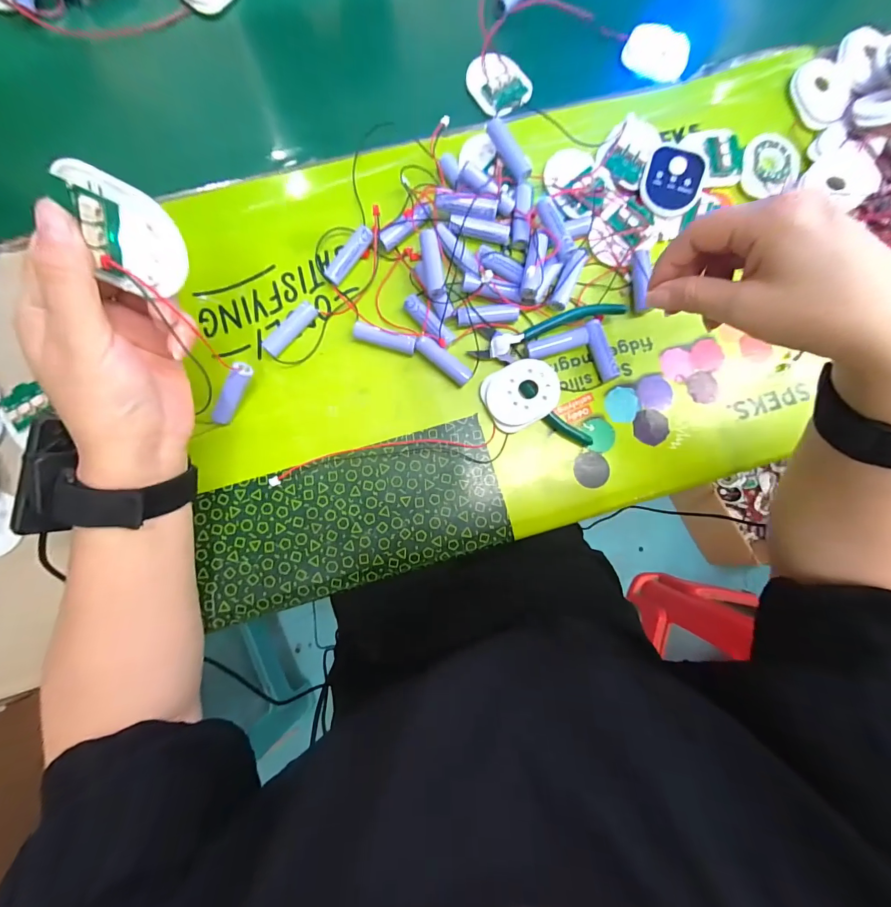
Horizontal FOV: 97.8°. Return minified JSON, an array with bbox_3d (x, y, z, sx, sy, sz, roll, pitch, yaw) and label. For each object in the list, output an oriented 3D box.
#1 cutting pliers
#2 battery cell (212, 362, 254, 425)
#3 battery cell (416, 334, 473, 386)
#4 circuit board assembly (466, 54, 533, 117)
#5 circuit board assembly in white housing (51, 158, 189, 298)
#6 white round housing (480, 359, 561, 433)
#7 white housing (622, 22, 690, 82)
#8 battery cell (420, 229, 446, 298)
[{"bbox_3d":[0.079,-0.078,0.314,0.108,0.011,0.115,17,83,1],"label":"cutting pliers"},{"bbox_3d":[-0.159,-0.043,0.289,0.012,0.012,0.055,42,117,4],"label":"battery cell"},{"bbox_3d":[-0.001,-0.074,0.310,0.049,0.016,0.016,41,84,3],"label":"battery cell"},{"bbox_3d":[0.048,-0.336,0.354,0.045,0.013,0.057,-41,86,-5],"label":"circuit board assembly"},{"bbox_3d":[-0.150,-0.105,0.186,0.042,0.054,0.015,-7,39,-9],"label":"circuit board assembly in white housing"},{"bbox_3d":[0.060,-0.048,0.307,0.057,0.013,0.048,-27,90,10],"label":"white round housing"},{"bbox_3d":[0.198,-0.376,0.364,0.059,0.006,0.040,28,104,1],"label":"white housing"},{"bbox_3d":[-0.010,-0.147,0.305,0.014,0.015,0.052,-9,84,-2],"label":"battery cell"}]

